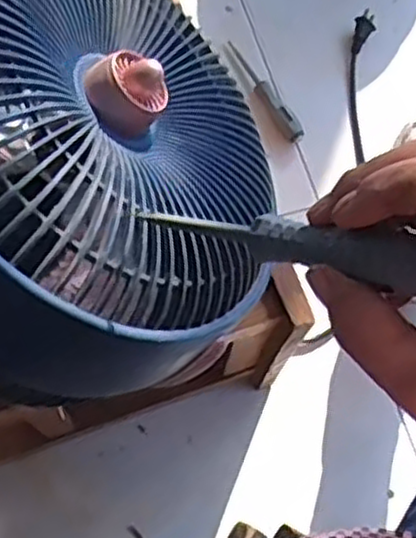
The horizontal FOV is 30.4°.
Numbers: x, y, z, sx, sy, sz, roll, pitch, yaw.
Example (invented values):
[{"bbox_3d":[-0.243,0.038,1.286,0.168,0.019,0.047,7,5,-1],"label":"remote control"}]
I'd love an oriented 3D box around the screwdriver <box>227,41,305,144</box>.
[{"bbox_3d":[0.066,-0.209,0.889,0.024,0.018,0.149,-29,80,-4],"label":"screwdriver"}]

